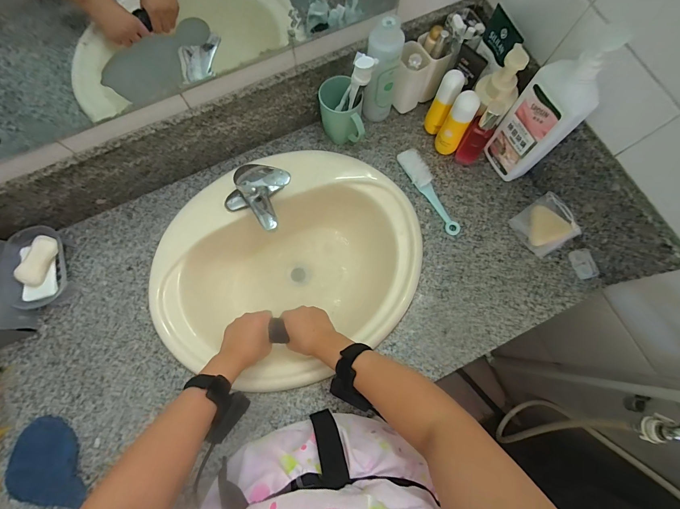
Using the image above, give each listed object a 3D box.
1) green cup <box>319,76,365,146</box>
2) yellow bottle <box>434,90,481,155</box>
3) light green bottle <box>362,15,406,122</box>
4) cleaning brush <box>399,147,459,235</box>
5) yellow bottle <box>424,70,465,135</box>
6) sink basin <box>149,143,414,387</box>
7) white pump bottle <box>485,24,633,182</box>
[{"bbox_3d":[0.002,-0.283,0.659,0.078,0.103,0.105,-8,77,-2],"label":"green cup"},{"bbox_3d":[0.229,-0.255,0.634,0.045,0.152,0.046,0,76,0],"label":"yellow bottle"},{"bbox_3d":[0.079,-0.344,0.621,0.063,0.199,0.052,11,77,3],"label":"light green bottle"},{"bbox_3d":[0.189,-0.135,0.669,0.044,0.018,0.208,-29,78,-7],"label":"cleaning brush"},{"bbox_3d":[0.204,-0.299,0.643,0.042,0.137,0.047,27,78,6],"label":"yellow bottle"},{"bbox_3d":[-0.106,0.020,0.682,0.505,0.196,0.434,-27,78,-6],"label":"sink basin"},{"bbox_3d":[0.340,-0.231,0.540,0.049,0.264,0.102,-23,77,-5],"label":"white pump bottle"}]

